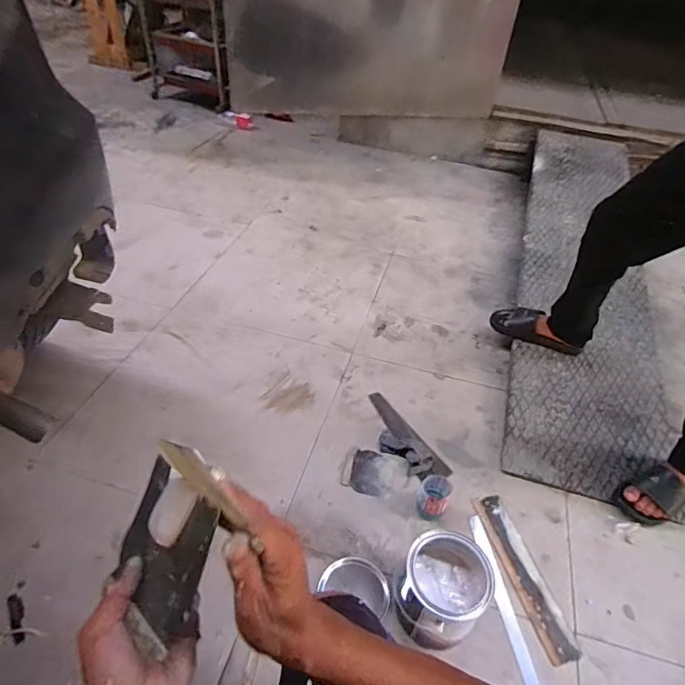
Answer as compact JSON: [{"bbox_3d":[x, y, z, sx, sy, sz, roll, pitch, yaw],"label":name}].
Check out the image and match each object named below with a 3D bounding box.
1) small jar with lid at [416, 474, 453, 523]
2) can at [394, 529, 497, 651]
[{"bbox_3d":[0.196,0.341,1.040,0.063,0.084,0.070,18,44,13],"label":"small jar with lid"},{"bbox_3d":[0.177,0.440,0.856,0.149,0.131,0.164,25,47,20],"label":"can"}]

